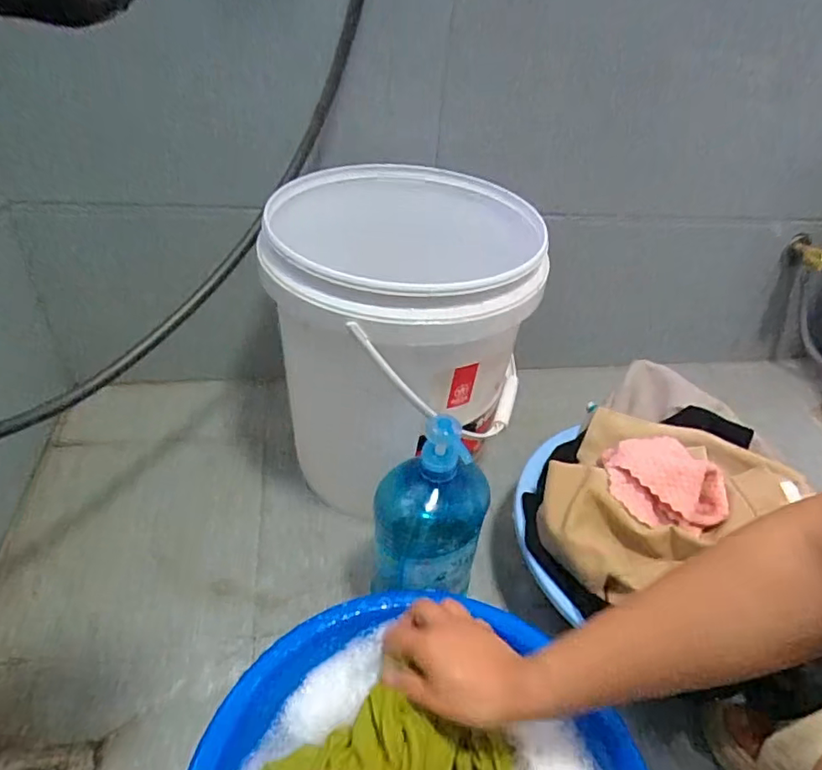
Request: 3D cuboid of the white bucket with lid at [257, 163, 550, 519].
[{"bbox_3d":[-0.013,-0.032,0.693,0.278,0.368,0.281,4,38,-3],"label":"white bucket with lid"}]

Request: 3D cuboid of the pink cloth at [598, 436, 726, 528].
[{"bbox_3d":[0.273,0.103,0.617,0.131,0.051,0.107,-3,39,-11],"label":"pink cloth"}]

